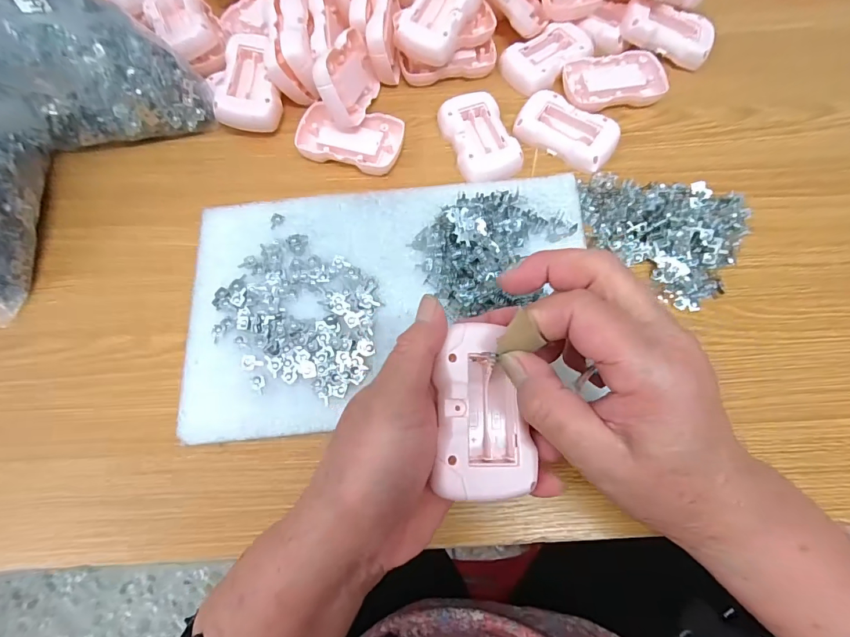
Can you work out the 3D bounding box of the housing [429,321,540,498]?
[{"bbox_3d":[0.028,0.045,0.209,0.046,0.021,0.081,-2,72,-2],"label":"housing"}]

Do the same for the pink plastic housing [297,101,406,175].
[{"bbox_3d":[-0.065,-0.155,0.366,0.085,0.017,0.053,17,72,4],"label":"pink plastic housing"}]

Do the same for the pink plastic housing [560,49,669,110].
[{"bbox_3d":[0.174,-0.216,0.387,0.090,0.013,0.056,-11,72,-5],"label":"pink plastic housing"}]

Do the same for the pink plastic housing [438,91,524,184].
[{"bbox_3d":[0.047,-0.155,0.364,0.051,0.015,0.084,-18,73,-7],"label":"pink plastic housing"}]

